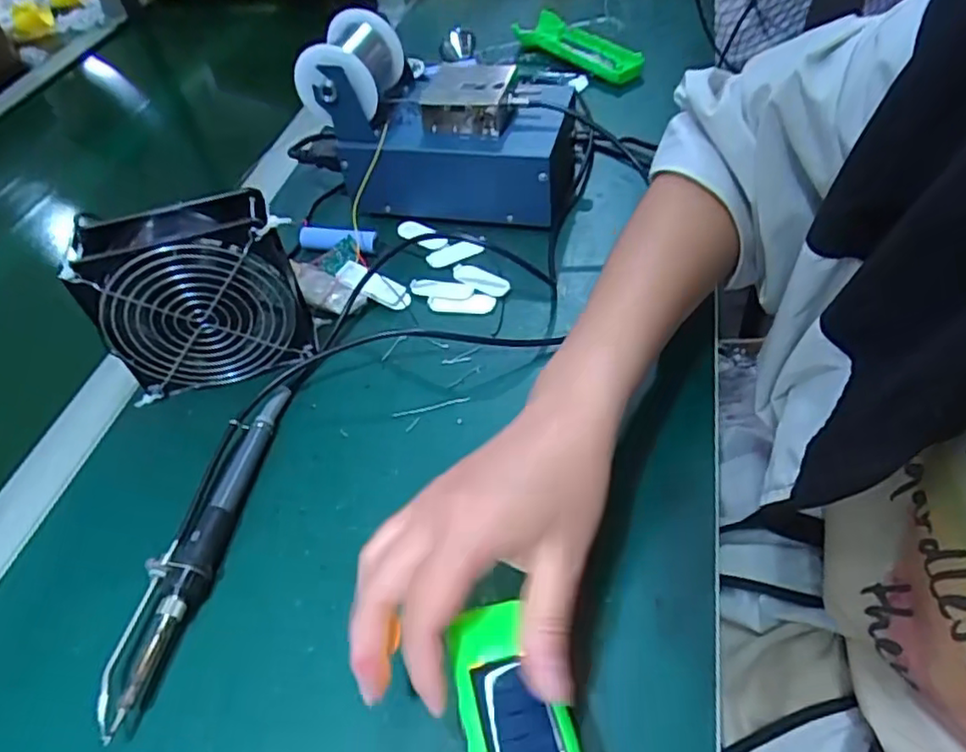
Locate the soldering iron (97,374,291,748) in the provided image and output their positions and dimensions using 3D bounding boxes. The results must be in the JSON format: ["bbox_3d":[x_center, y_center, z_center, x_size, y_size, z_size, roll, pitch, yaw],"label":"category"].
[{"bbox_3d":[-0.164,0.091,0.381,0.033,0.020,0.209,5,50,9],"label":"soldering iron"}]

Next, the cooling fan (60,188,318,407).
[{"bbox_3d":[-0.187,-0.052,0.435,0.121,0.122,0.046,-14,50,-7],"label":"cooling fan"}]

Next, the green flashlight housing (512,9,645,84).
[{"bbox_3d":[0.107,-0.361,0.709,0.063,0.028,0.161,-30,53,-20],"label":"green flashlight housing"}]

